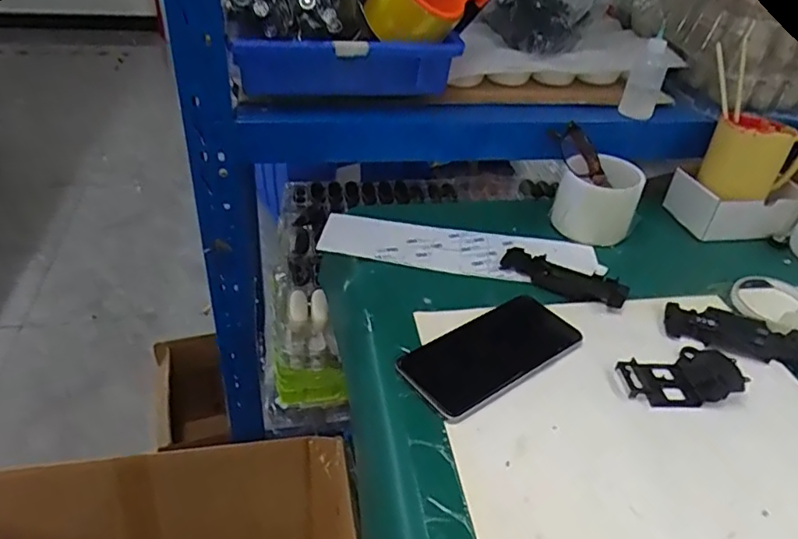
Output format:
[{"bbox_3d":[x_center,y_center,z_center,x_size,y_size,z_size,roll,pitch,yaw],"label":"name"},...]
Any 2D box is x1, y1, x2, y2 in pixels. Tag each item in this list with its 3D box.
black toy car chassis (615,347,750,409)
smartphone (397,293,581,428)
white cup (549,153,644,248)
[{"bbox_3d":[0.233,0.088,0.481,0.094,0.015,0.054,-5,37,-11],"label":"black toy car chassis"},{"bbox_3d":[0.079,0.070,0.491,0.154,0.015,0.073,-22,43,-30],"label":"smartphone"},{"bbox_3d":[0.218,-0.073,0.641,0.087,0.083,0.075,16,38,17],"label":"white cup"}]

